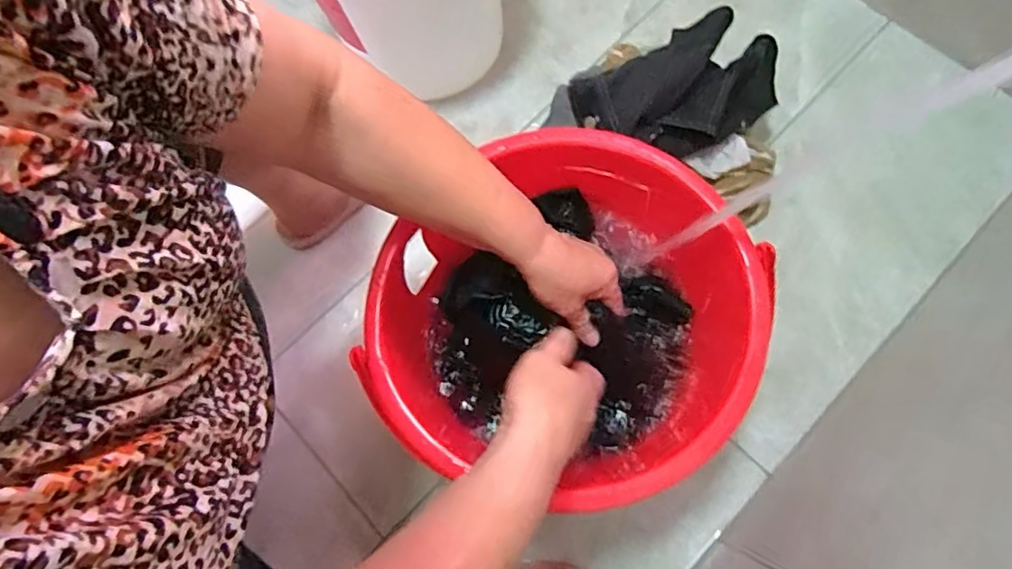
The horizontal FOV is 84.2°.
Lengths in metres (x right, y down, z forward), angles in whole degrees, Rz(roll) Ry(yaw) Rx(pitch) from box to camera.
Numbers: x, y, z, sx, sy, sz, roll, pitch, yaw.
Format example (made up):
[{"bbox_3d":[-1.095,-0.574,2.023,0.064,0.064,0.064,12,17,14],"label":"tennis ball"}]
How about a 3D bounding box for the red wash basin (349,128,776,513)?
[{"bbox_3d":[0.057,0.036,0.547,0.330,0.165,0.320,0,71,0],"label":"red wash basin"}]

